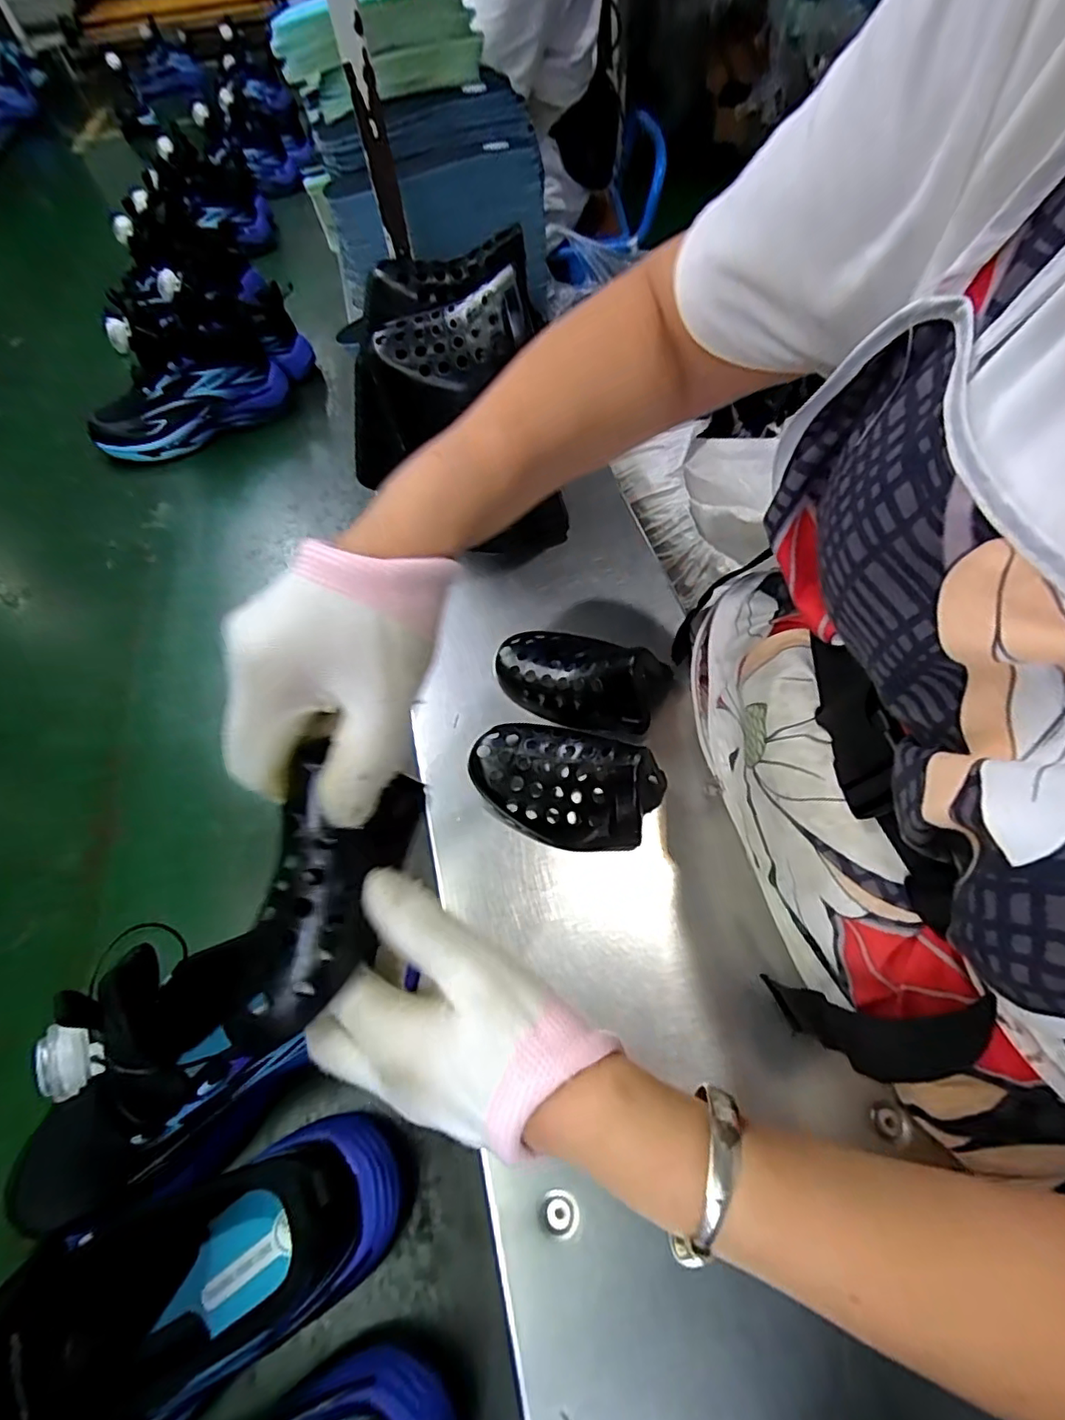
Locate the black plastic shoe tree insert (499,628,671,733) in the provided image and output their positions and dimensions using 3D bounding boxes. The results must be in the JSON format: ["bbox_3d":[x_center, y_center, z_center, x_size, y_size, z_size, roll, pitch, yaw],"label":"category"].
[{"bbox_3d":[0.031,-0.033,0.429,0.128,0.056,0.069,24,59,18],"label":"black plastic shoe tree insert"}]

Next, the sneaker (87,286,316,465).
[{"bbox_3d":[-0.378,-0.379,0.682,0.261,0.098,0.074,-34,57,-23],"label":"sneaker"}]

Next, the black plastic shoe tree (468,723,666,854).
[{"bbox_3d":[0.017,0.044,0.383,0.123,0.065,0.069,19,54,17],"label":"black plastic shoe tree"}]

